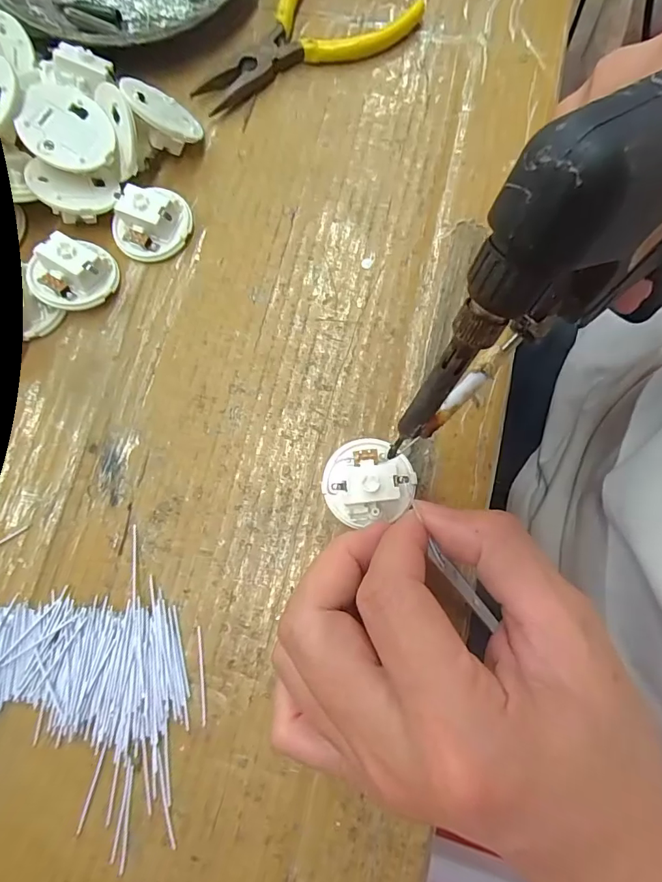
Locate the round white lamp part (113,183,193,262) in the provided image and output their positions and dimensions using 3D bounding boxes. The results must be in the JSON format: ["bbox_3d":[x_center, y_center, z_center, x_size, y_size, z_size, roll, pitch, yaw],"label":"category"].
[{"bbox_3d":[-0.086,-0.105,0.212,0.037,0.016,0.031,-26,80,-5],"label":"round white lamp part"}]

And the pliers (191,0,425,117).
[{"bbox_3d":[-0.016,-0.210,0.232,0.117,0.011,0.064,-40,82,-7],"label":"pliers"}]

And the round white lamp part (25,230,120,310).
[{"bbox_3d":[-0.119,-0.077,0.206,0.036,0.020,0.028,-41,82,-8],"label":"round white lamp part"}]

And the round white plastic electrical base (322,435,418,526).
[{"bbox_3d":[0.015,0.015,0.186,0.036,0.014,0.034,-7,79,-2],"label":"round white plastic electrical base"}]

